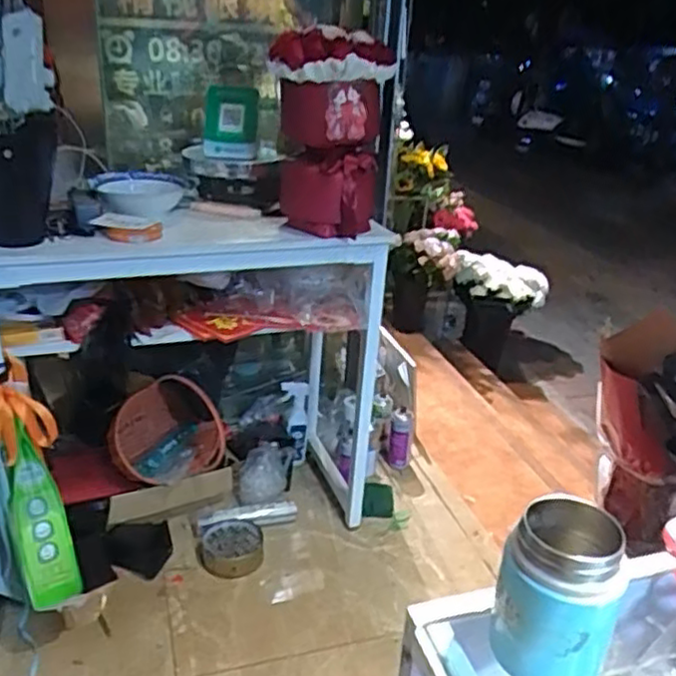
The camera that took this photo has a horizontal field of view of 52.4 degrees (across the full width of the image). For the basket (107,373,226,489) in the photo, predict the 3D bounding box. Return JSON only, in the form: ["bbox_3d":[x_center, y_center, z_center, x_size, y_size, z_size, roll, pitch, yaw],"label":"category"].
[{"bbox_3d":[-0.400,0.196,1.617,0.259,0.229,0.161,-2,26,-12],"label":"basket"}]

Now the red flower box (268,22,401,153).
[{"bbox_3d":[-0.016,-0.478,1.324,0.234,0.211,0.238,3,25,-2],"label":"red flower box"}]

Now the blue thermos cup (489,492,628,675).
[{"bbox_3d":[0.134,0.160,0.424,0.070,0.103,0.062,15,27,23],"label":"blue thermos cup"}]

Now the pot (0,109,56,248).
[{"bbox_3d":[-0.567,-0.270,1.203,0.155,0.209,0.144,-9,28,-24],"label":"pot"}]

